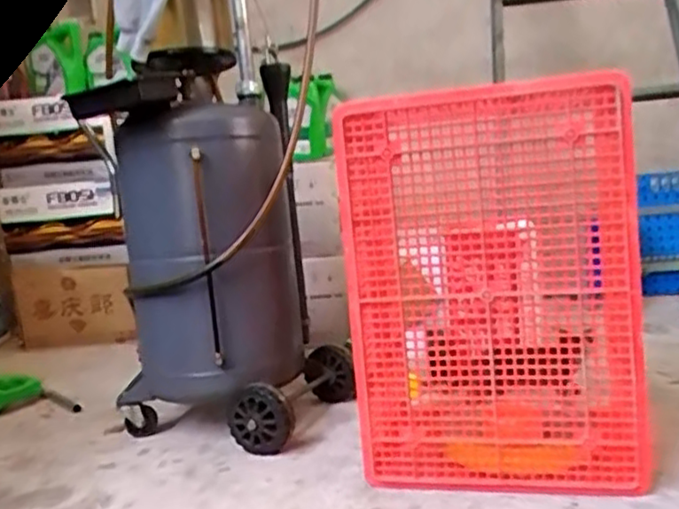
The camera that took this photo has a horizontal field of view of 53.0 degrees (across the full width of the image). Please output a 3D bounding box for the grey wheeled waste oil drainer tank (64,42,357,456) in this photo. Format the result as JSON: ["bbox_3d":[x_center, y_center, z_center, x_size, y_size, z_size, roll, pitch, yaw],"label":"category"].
[{"bbox_3d":[-0.316,-0.003,1.497,0.417,0.787,0.457,-4,3,28],"label":"grey wheeled waste oil drainer tank"}]

